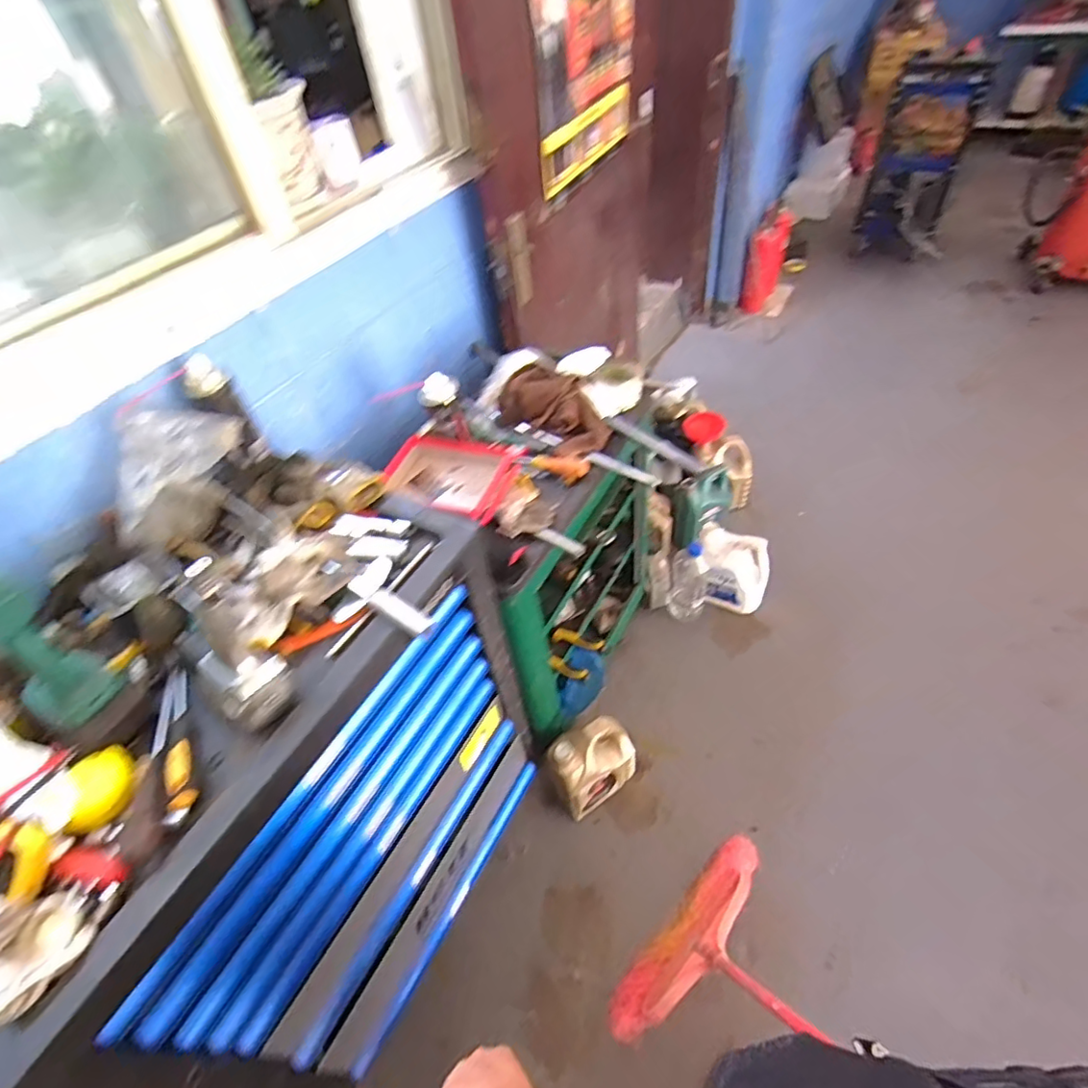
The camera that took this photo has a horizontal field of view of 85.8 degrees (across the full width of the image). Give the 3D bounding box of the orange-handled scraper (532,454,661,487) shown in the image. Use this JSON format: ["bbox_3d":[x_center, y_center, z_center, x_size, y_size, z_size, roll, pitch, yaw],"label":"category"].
[{"bbox_3d":[0.097,-0.139,1.121,0.247,0.040,0.046,3,48,9],"label":"orange-handled scraper"}]

